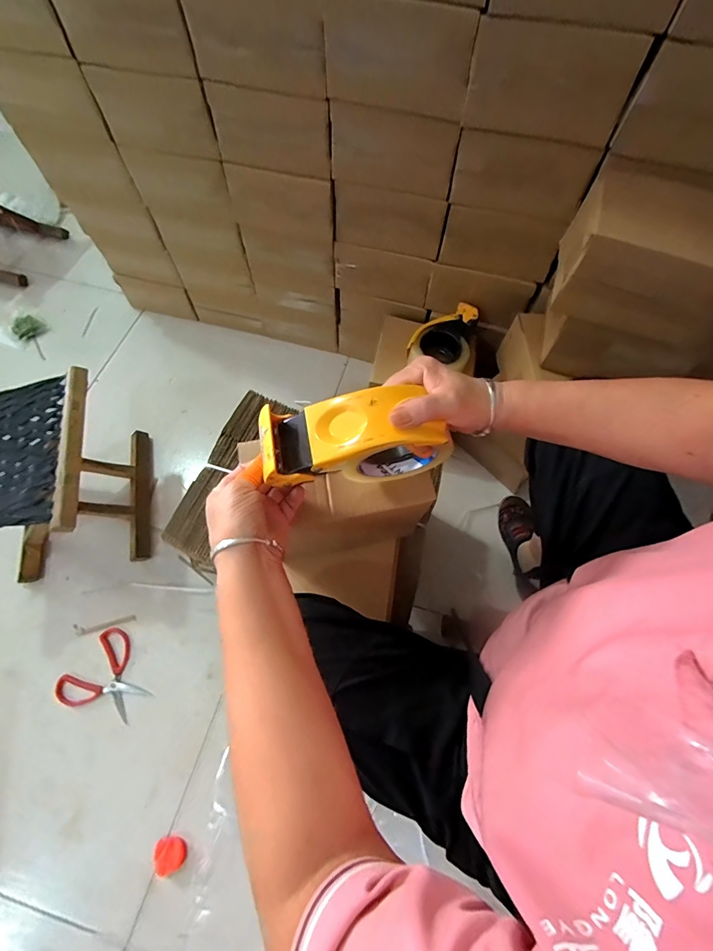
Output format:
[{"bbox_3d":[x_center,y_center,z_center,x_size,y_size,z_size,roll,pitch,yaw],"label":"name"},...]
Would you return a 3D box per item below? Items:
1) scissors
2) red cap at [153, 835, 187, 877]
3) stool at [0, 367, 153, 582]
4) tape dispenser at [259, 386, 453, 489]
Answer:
[{"bbox_3d":[-0.461,0.384,0.740,0.147,0.016,0.137,33,63,8],"label":"scissors"},{"bbox_3d":[-0.302,0.615,0.640,0.052,0.016,0.046,-16,66,-8],"label":"red cap"},{"bbox_3d":[-0.584,0.011,0.758,0.249,0.252,0.297,-9,65,-5],"label":"stool"},{"bbox_3d":[0.003,-0.024,0.376,0.168,0.101,0.065,-5,65,-3],"label":"tape dispenser"}]

